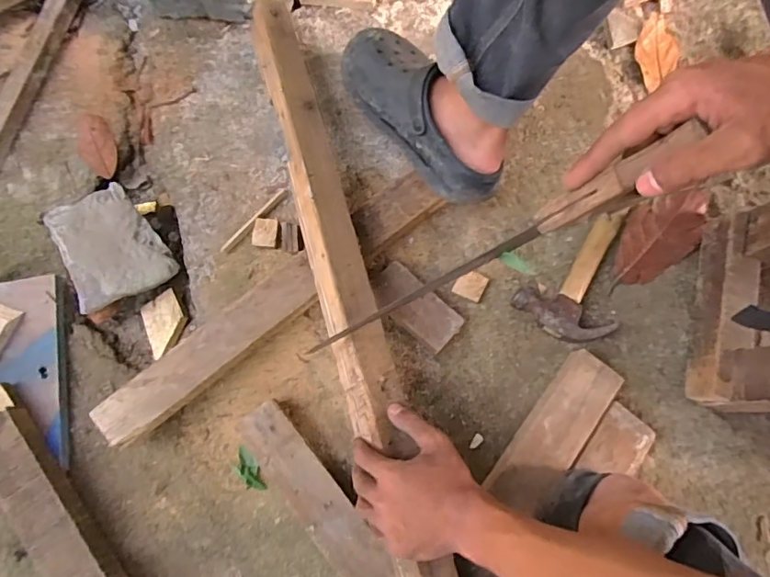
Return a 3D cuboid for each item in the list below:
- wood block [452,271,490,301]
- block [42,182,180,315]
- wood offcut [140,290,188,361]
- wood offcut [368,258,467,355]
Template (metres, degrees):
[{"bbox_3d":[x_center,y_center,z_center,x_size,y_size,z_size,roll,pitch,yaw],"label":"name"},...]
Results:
[{"bbox_3d":[0.109,-0.004,0.655,0.035,0.021,0.037,29,80,6],"label":"wood block"},{"bbox_3d":[-0.344,-0.050,0.647,0.116,0.037,0.134,-32,105,-26],"label":"block"},{"bbox_3d":[-0.293,0.047,0.685,0.063,0.012,0.081,-38,66,7],"label":"wood offcut"},{"bbox_3d":[0.037,0.023,0.636,0.059,0.044,0.115,-43,81,-9],"label":"wood offcut"}]

